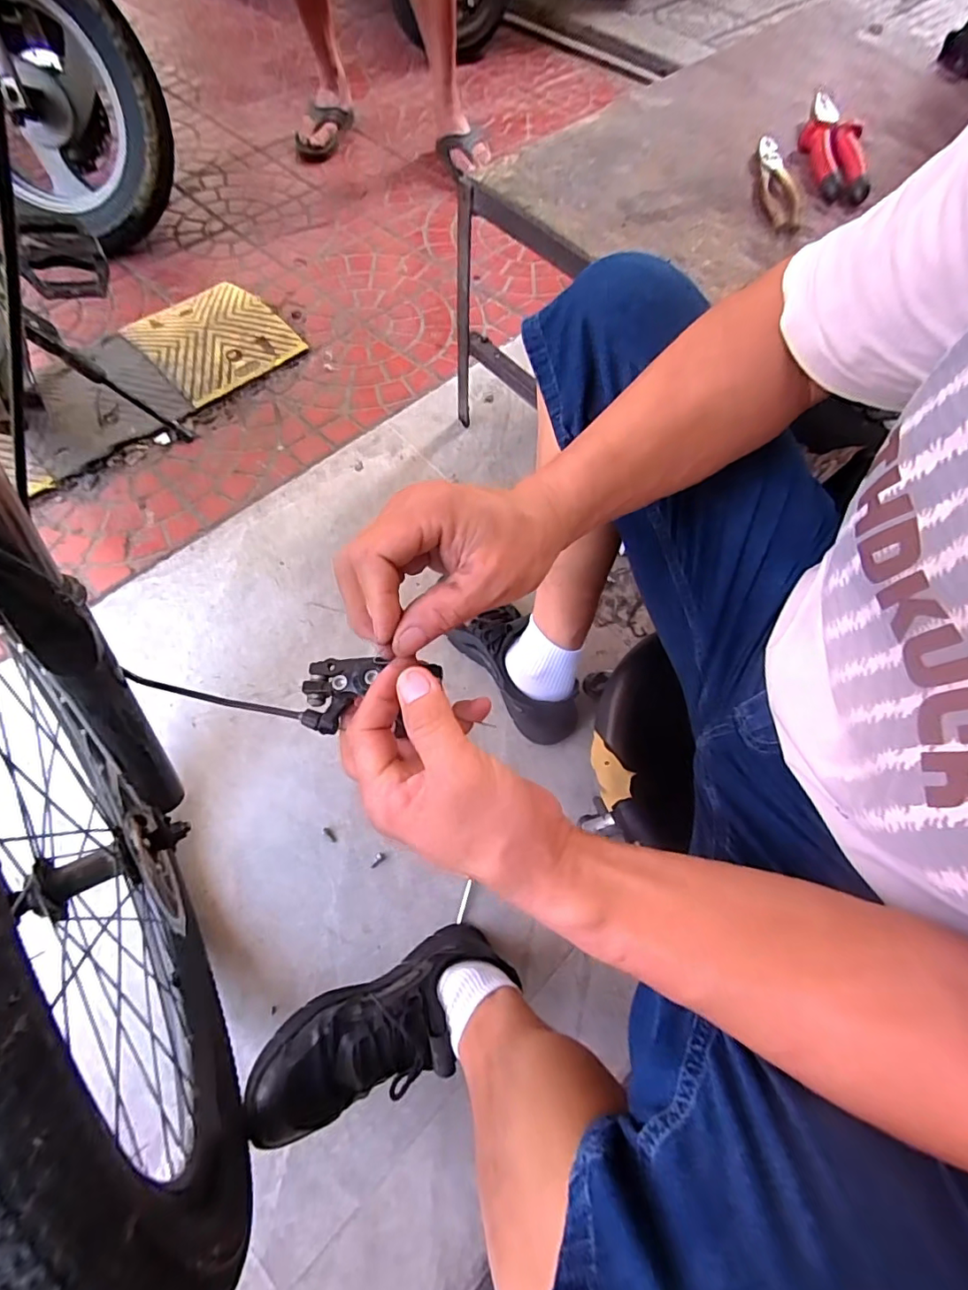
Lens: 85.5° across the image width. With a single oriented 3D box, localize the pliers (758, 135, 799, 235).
[{"bbox_3d":[0.351,-0.547,0.623,0.039,0.024,0.163,8,68,-2],"label":"pliers"}]

